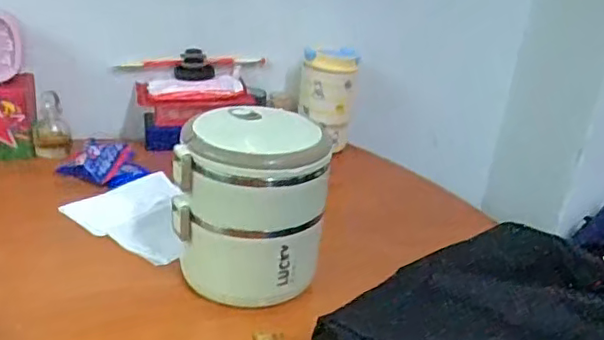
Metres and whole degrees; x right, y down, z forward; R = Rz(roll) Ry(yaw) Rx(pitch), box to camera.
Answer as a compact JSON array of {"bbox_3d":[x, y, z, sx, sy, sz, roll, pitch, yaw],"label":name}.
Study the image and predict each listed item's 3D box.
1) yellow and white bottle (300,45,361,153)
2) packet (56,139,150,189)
[{"bbox_3d":[0.040,-0.122,0.980,0.082,0.142,0.080,5,24,-3],"label":"yellow and white bottle"},{"bbox_3d":[-0.266,-0.011,0.824,0.068,0.042,0.091,24,29,33],"label":"packet"}]

